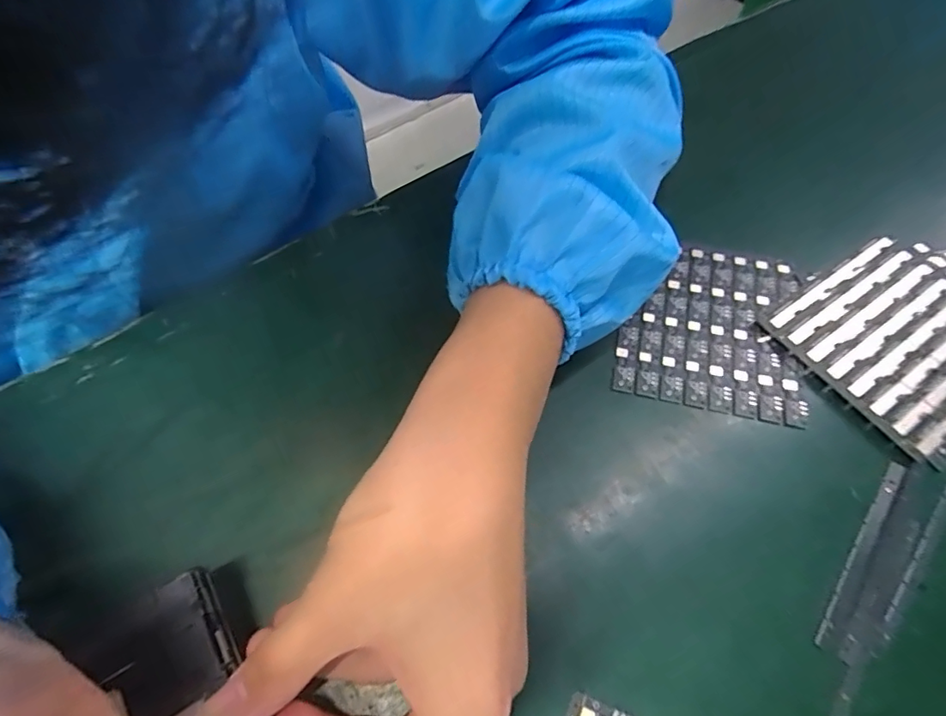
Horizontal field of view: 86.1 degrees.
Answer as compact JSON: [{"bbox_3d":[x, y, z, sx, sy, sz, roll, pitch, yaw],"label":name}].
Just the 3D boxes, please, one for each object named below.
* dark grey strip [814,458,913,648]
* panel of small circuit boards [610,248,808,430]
[{"bbox_3d":[0.173,0.084,0.223,0.008,0.004,0.096,35,70,18],"label":"dark grey strip"},{"bbox_3d":[0.130,-0.020,0.277,0.093,0.004,0.103,11,64,8],"label":"panel of small circuit boards"}]

